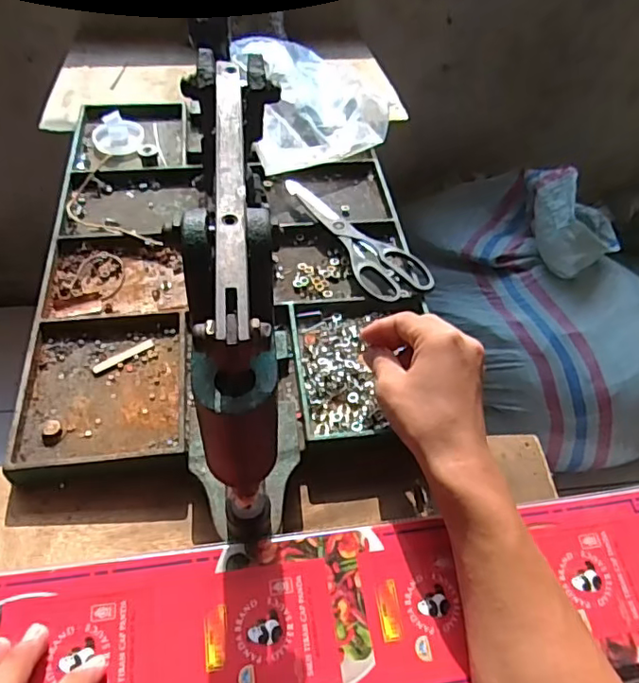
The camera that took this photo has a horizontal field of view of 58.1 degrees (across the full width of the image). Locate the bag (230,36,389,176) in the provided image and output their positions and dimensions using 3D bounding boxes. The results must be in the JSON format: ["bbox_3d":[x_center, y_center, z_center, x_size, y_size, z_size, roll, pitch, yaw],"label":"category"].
[{"bbox_3d":[-0.017,-0.315,0.728,0.170,0.047,0.268,-8,53,-12],"label":"bag"}]

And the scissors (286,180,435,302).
[{"bbox_3d":[0.038,-0.111,0.587,0.066,0.022,0.199,-19,55,-19],"label":"scissors"}]

